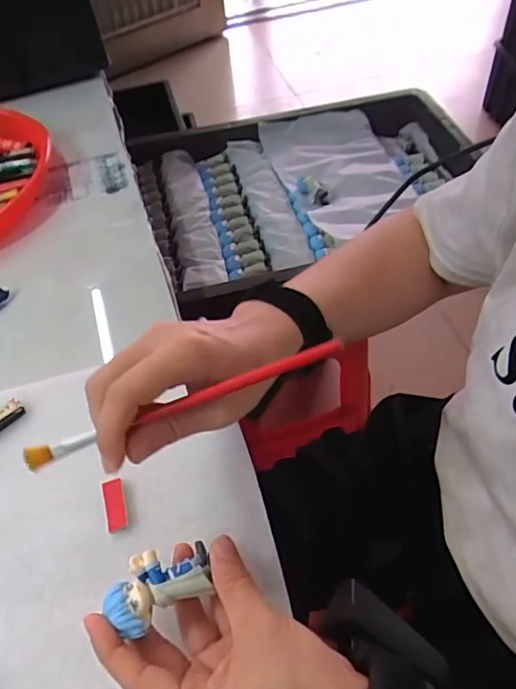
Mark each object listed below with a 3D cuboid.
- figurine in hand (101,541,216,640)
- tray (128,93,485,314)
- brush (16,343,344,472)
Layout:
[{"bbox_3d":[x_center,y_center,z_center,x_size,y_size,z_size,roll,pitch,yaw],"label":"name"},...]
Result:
[{"bbox_3d":[-0.053,0.129,0.277,0.055,0.025,0.034,-28,57,-14],"label":"figurine in hand"},{"bbox_3d":[0.097,-0.257,0.832,0.536,0.067,0.384,-18,54,-9],"label":"tray"},{"bbox_3d":[-0.037,0.028,0.257,0.167,0.009,0.008,-20,55,-3],"label":"brush"}]

